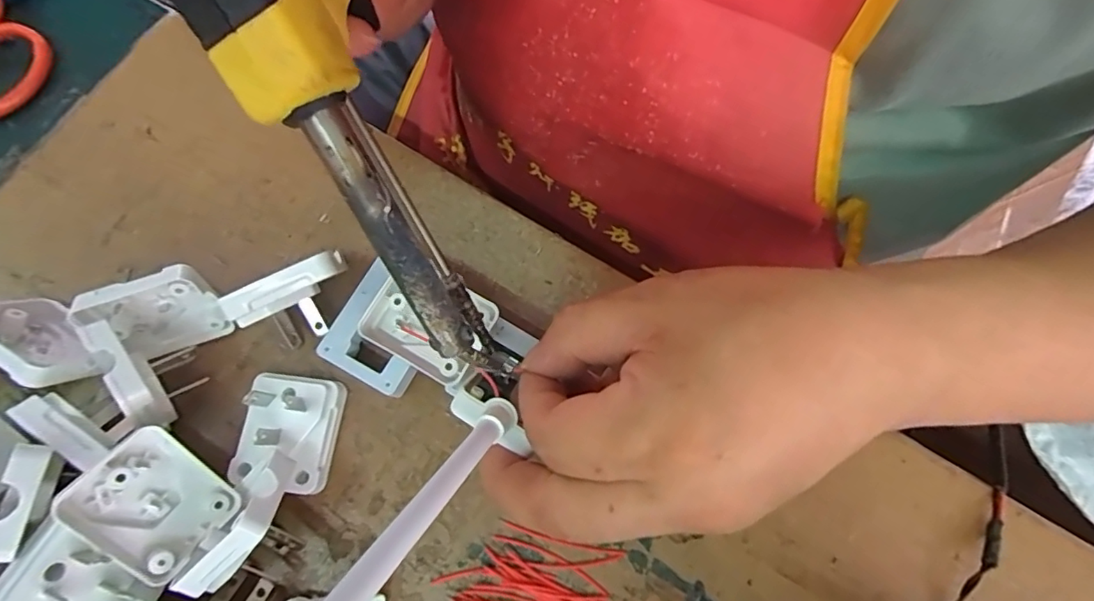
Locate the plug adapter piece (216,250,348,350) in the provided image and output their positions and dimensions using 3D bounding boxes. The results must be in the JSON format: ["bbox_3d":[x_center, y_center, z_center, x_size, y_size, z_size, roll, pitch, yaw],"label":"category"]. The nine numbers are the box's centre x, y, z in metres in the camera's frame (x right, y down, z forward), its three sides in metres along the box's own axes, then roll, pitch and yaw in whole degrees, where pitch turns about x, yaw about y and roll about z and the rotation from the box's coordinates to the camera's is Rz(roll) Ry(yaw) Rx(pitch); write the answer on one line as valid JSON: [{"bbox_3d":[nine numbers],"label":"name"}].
[{"bbox_3d":[-0.106,0.002,0.232,0.050,0.036,0.025,-27,78,-9],"label":"plug adapter piece"}]

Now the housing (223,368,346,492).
[{"bbox_3d":[-0.110,0.056,0.229,0.039,0.016,0.046,9,75,1],"label":"housing"}]

